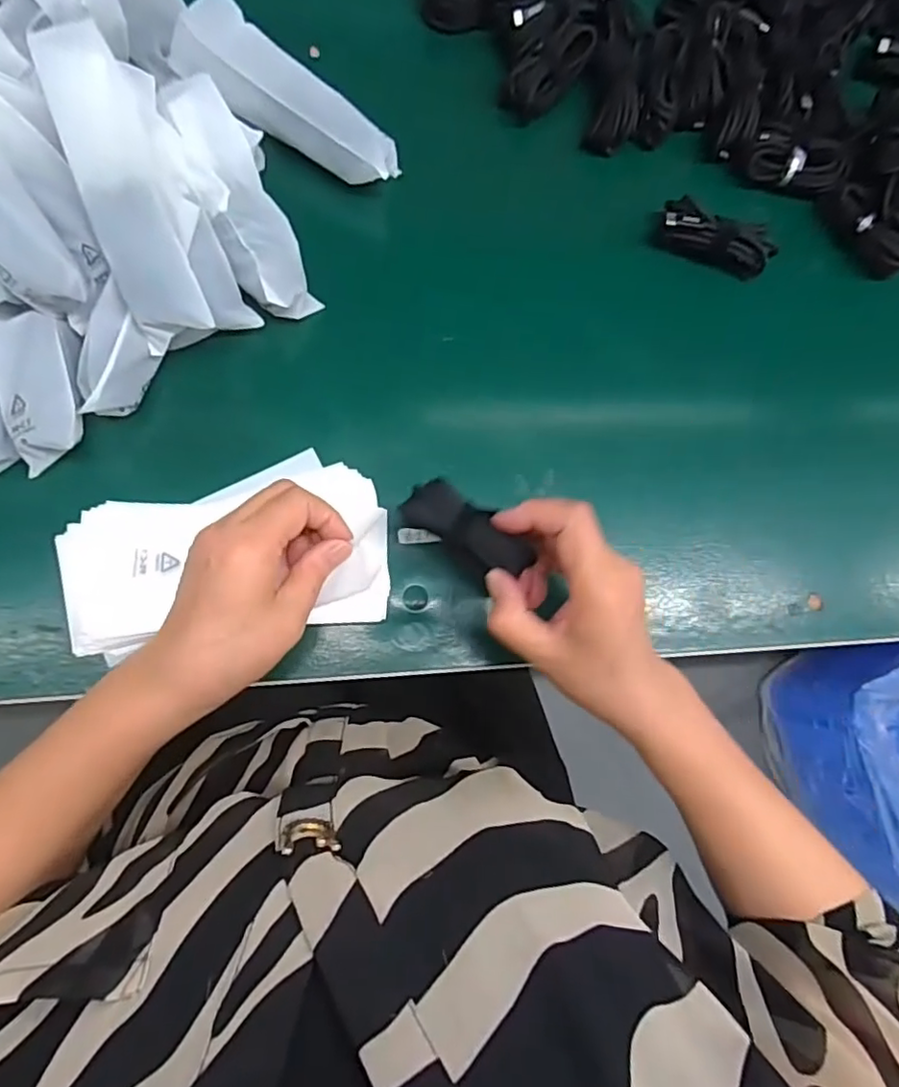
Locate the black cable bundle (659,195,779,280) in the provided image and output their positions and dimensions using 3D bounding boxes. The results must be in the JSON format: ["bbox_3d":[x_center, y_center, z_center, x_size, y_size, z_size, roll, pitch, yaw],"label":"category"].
[{"bbox_3d":[0.186,-0.212,0.416,0.079,0.017,0.029,20,80,-4],"label":"black cable bundle"}]

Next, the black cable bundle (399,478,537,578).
[{"bbox_3d":[0.010,-0.008,0.321,0.074,0.014,0.028,31,82,6],"label":"black cable bundle"}]

